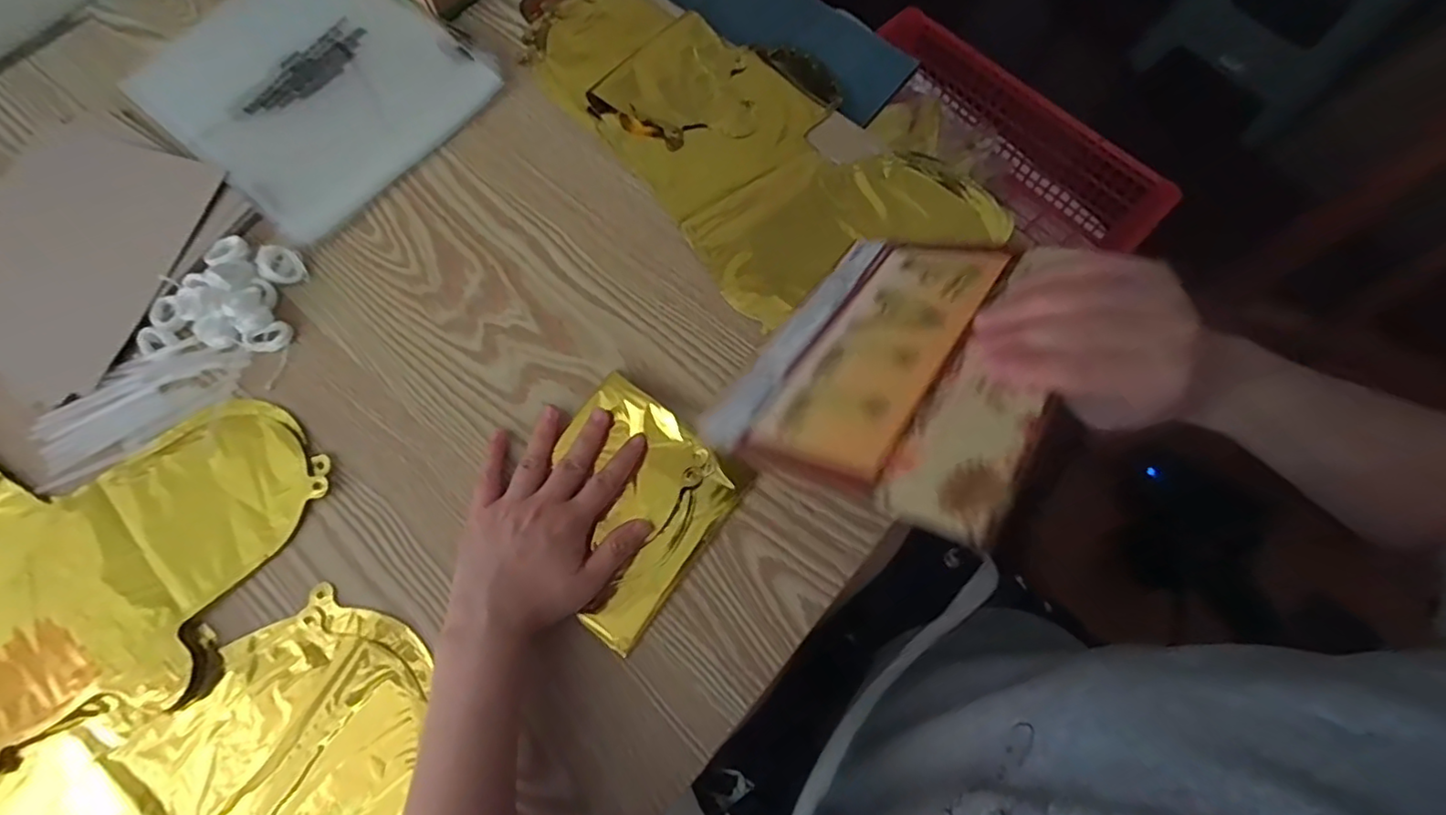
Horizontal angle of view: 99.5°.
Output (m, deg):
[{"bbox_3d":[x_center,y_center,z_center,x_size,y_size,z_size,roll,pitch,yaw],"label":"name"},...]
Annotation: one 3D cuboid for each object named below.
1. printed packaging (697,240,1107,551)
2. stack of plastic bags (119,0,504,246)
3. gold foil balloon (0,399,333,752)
[{"bbox_3d":[0.093,-0.030,0.326,0.156,0.009,0.188,15,54,37],"label":"printed packaging"},{"bbox_3d":[-0.334,-0.267,0.499,0.229,0.015,0.206,39,77,11],"label":"stack of plastic bags"},{"bbox_3d":[-0.498,0.068,0.403,0.420,0.011,0.222,15,74,4],"label":"gold foil balloon"}]

